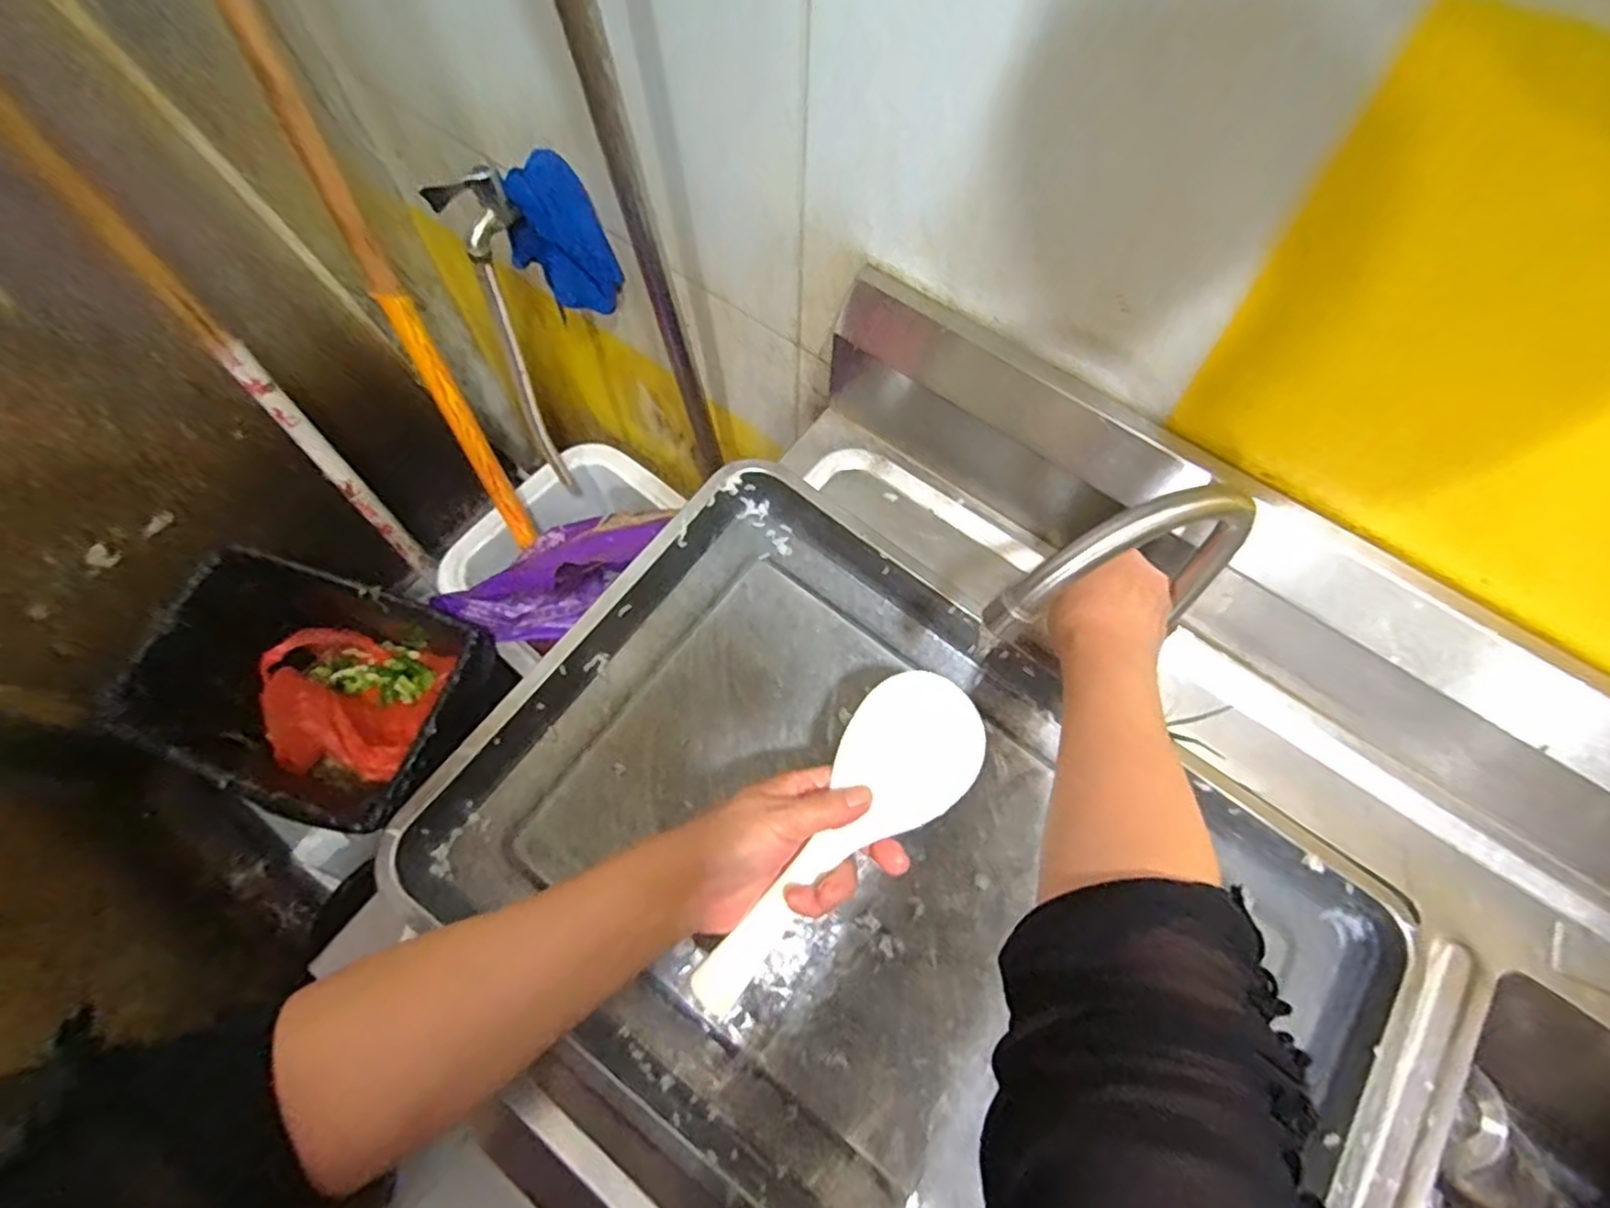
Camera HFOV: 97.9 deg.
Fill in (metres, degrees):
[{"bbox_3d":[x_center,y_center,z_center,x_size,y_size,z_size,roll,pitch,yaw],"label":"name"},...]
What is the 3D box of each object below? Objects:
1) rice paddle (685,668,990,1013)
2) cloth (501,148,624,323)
[{"bbox_3d":[0.021,0.134,0.403,0.073,0.014,0.221,38,77,15],"label":"rice paddle"},{"bbox_3d":[-0.245,-0.363,0.725,0.083,0.156,0.060,25,68,10],"label":"cloth"}]

